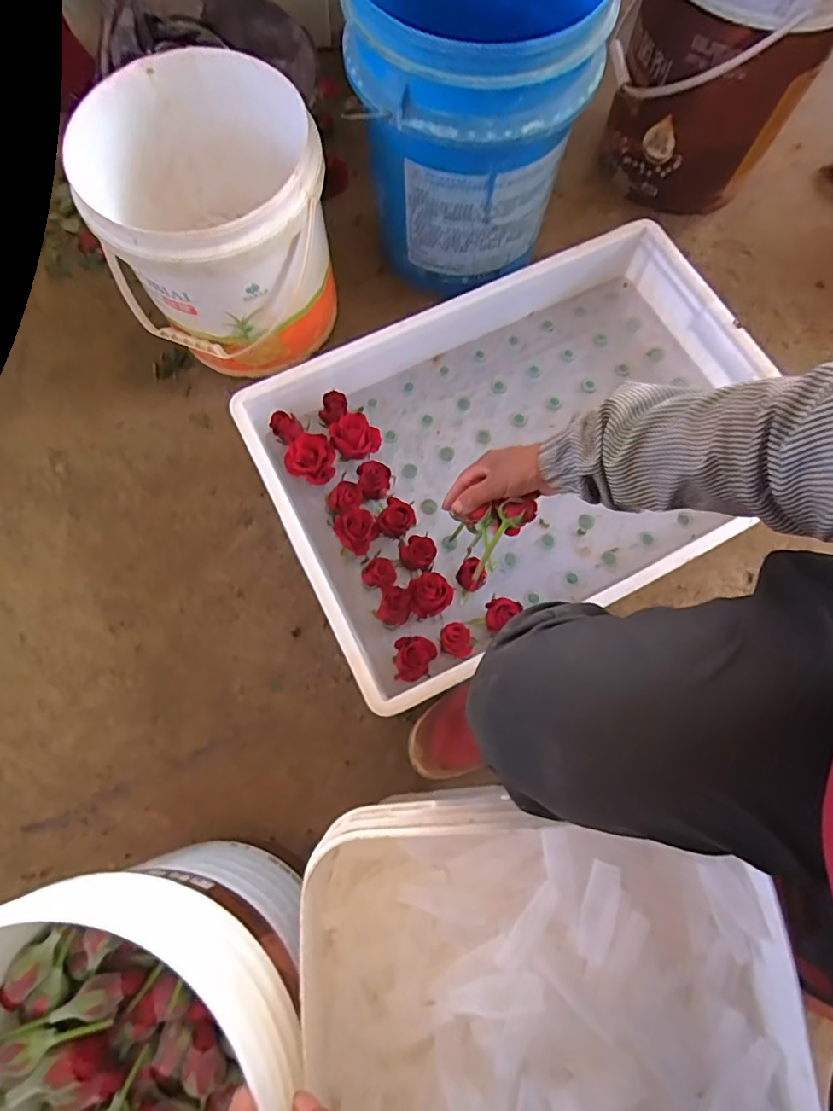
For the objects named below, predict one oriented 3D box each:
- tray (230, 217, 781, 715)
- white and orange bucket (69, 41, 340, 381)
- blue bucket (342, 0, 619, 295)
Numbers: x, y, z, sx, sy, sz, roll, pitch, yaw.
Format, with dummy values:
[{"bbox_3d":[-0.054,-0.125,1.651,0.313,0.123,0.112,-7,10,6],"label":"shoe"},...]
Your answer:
[{"bbox_3d":[0.139,-0.138,0.714,0.627,0.083,0.435,-26,75,-8],"label":"tray"},{"bbox_3d":[-0.257,-0.437,0.757,0.265,0.264,0.280,0,73,0],"label":"white and orange bucket"},{"bbox_3d":[0.071,-0.598,0.751,0.287,0.350,0.300,0,73,0],"label":"blue bucket"}]

